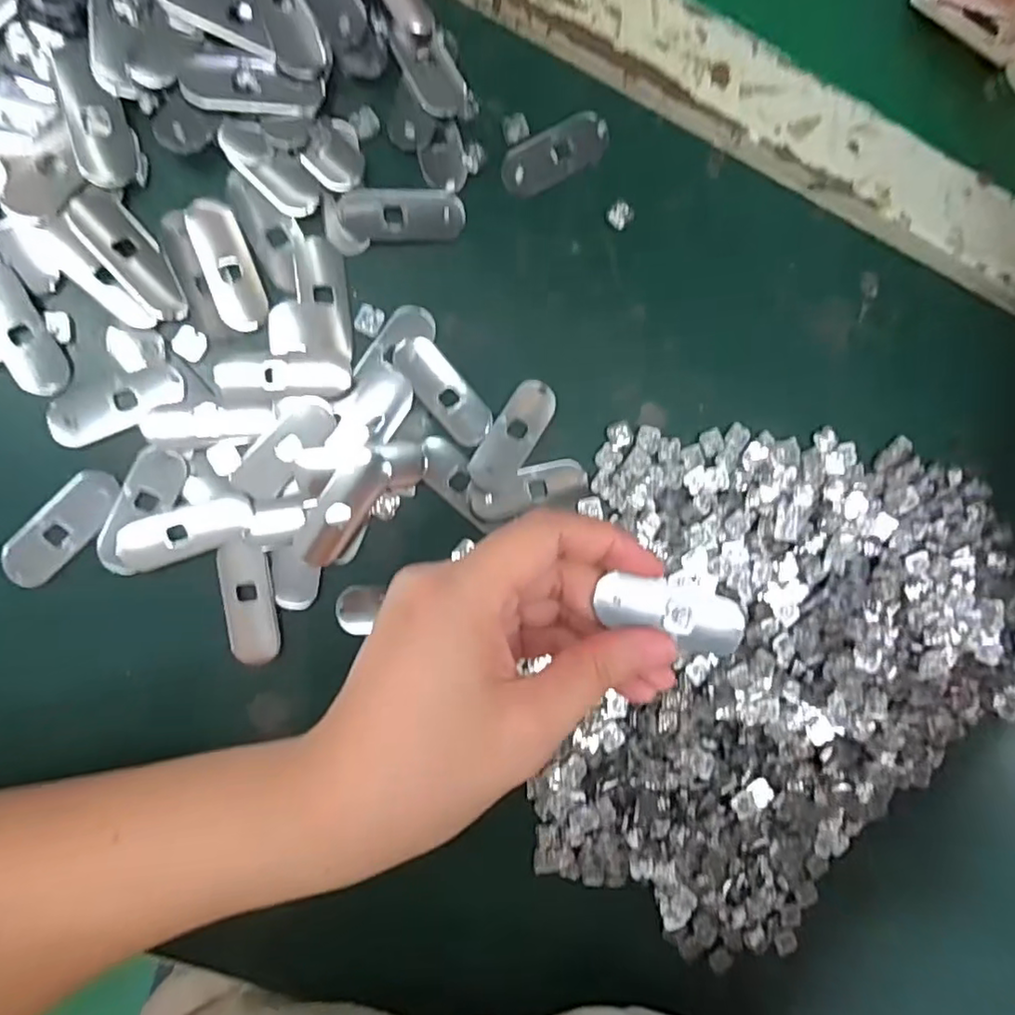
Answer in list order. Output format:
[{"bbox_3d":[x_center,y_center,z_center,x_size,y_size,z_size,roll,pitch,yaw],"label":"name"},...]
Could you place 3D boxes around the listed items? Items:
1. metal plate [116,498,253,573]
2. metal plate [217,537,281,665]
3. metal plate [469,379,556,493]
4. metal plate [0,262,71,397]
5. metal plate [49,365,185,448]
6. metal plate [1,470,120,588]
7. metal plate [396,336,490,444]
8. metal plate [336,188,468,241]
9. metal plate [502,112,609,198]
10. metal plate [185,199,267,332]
[{"bbox_3d":[-0.124,0.009,0.234,0.049,0.005,0.018,-21,95,-8],"label":"metal plate"},{"bbox_3d":[-0.101,0.037,0.241,0.018,0.004,0.049,-8,93,-9],"label":"metal plate"},{"bbox_3d":[0.003,-0.030,0.256,0.018,0.004,0.051,31,87,-9],"label":"metal plate"},{"bbox_3d":[-0.180,-0.066,0.225,0.018,0.004,0.050,-28,103,-22],"label":"metal plate"},{"bbox_3d":[-0.148,-0.040,0.232,0.048,0.004,0.020,-25,95,-8],"label":"metal plate"},{"bbox_3d":[-0.169,0.008,0.230,0.019,0.004,0.051,44,85,-8],"label":"metal plate"},{"bbox_3d":[-0.026,-0.047,0.250,0.019,0.005,0.050,-44,97,-6],"label":"metal plate"},{"bbox_3d":[-0.042,-0.119,0.246,0.049,0.004,0.020,-5,92,-9],"label":"metal plate"},{"bbox_3d":[0.021,-0.149,0.256,0.050,0.004,0.020,-32,96,-7],"label":"metal plate"},{"bbox_3d":[-0.110,-0.095,0.240,0.018,0.004,0.051,-19,94,-8],"label":"metal plate"}]

